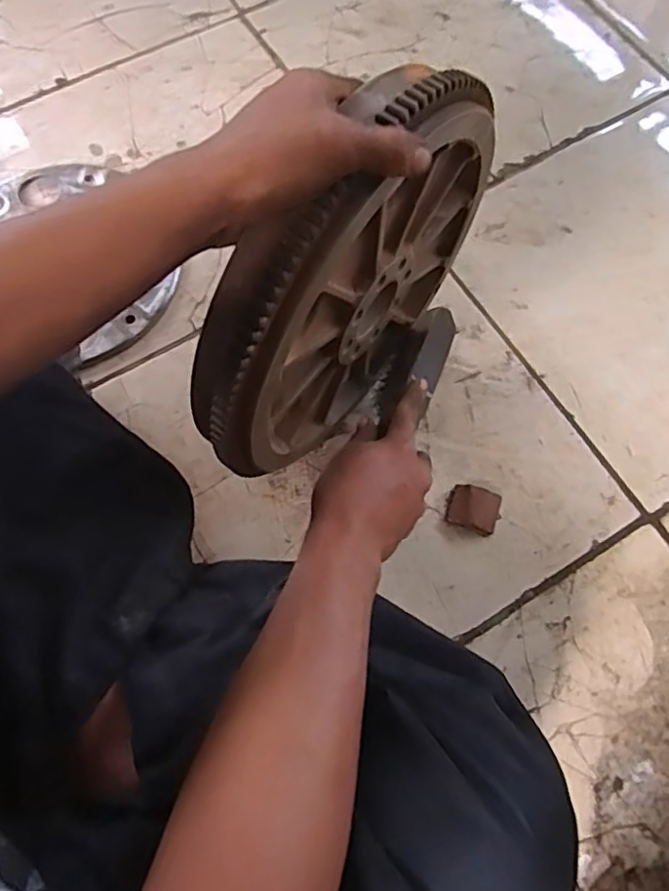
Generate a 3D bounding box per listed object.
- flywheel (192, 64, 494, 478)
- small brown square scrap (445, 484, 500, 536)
[{"bbox_3d":[0.008,-0.107,0.460,0.046,0.280,0.282,37,76,12],"label":"flywheel"},{"bbox_3d":[0.132,0.060,0.589,0.046,0.018,0.040,16,73,6],"label":"small brown square scrap"}]

